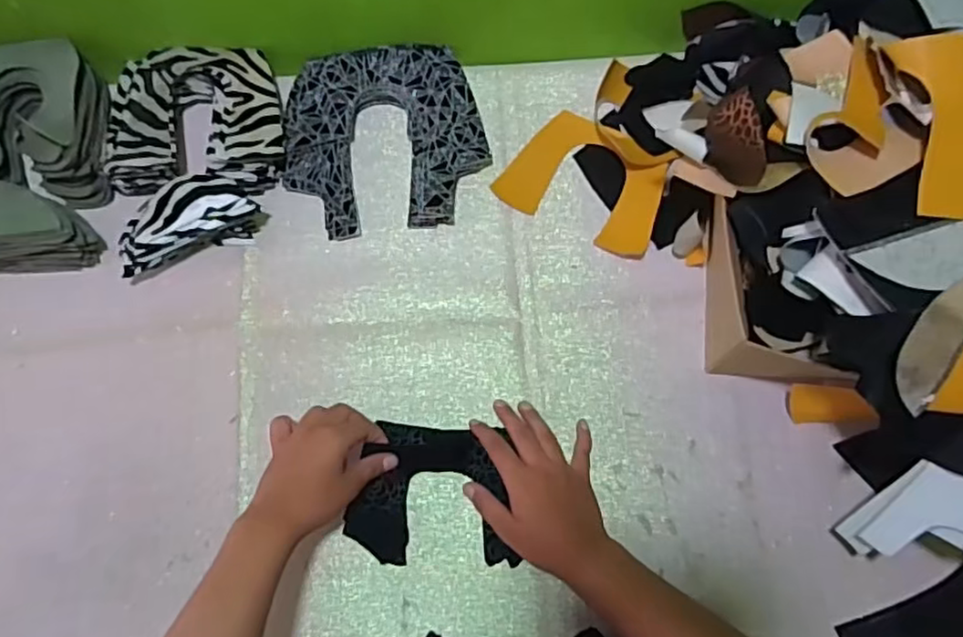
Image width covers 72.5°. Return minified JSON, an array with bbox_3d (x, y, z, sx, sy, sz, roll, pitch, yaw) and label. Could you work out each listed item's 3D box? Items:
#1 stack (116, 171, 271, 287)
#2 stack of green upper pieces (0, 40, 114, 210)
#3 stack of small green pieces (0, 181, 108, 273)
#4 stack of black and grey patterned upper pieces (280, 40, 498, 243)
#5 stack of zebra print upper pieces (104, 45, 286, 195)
[{"bbox_3d":[-0.277,-0.091,0.612,0.137,0.051,0.067,-20,75,-5],"label":"stack"},{"bbox_3d":[-0.444,-0.180,0.633,0.160,0.062,0.152,-12,74,-3],"label":"stack of green upper pieces"},{"bbox_3d":[-0.425,-0.083,0.607,0.127,0.064,0.061,-4,74,-1],"label":"stack of small green pieces"},{"bbox_3d":[-0.094,-0.176,0.644,0.191,0.032,0.183,-6,74,-1],"label":"stack of black and grey patterned upper pieces"},{"bbox_3d":[-0.274,-0.193,0.641,0.170,0.040,0.141,3,74,1],"label":"stack of zebra print upper pieces"}]

